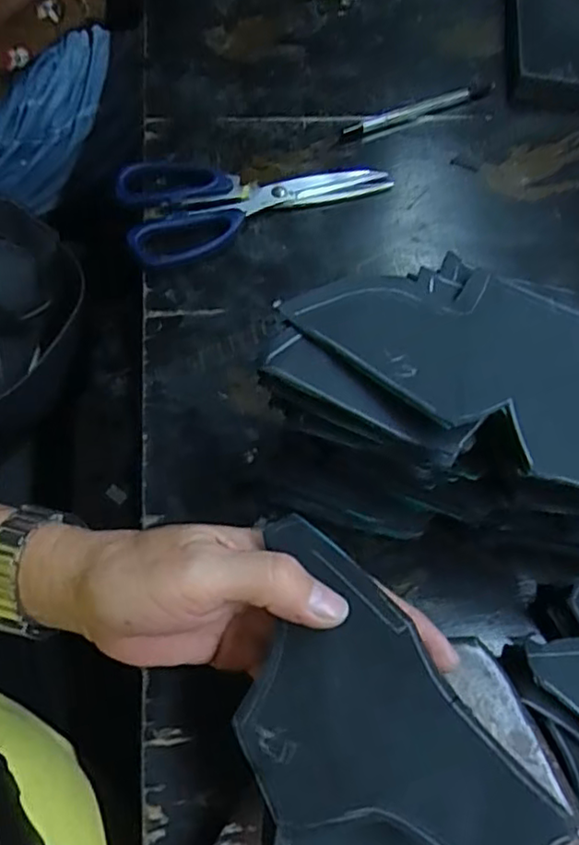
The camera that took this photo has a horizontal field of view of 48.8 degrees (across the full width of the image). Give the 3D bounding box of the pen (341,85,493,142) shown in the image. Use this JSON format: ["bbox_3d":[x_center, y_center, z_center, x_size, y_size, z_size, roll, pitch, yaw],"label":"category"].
[{"bbox_3d":[0.101,-0.241,0.493,0.130,0.011,0.012,-22,65,-14],"label":"pen"}]

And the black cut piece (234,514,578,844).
[{"bbox_3d":[0.022,0.112,0.234,0.079,0.015,0.141,-40,73,1],"label":"black cut piece"}]

